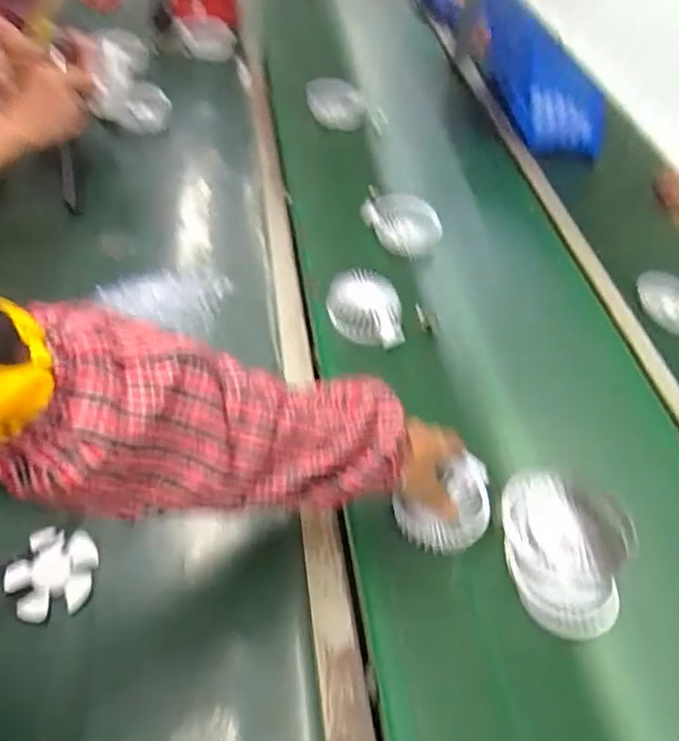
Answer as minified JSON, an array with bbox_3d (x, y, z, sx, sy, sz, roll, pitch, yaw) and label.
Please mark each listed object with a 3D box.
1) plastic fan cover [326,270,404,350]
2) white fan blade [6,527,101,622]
[{"bbox_3d":[0.032,-0.074,0.743,0.085,0.047,0.101,-9,54,-14],"label":"plastic fan cover"},{"bbox_3d":[-0.245,0.175,0.516,0.065,0.013,0.074,33,67,1],"label":"white fan blade"}]

